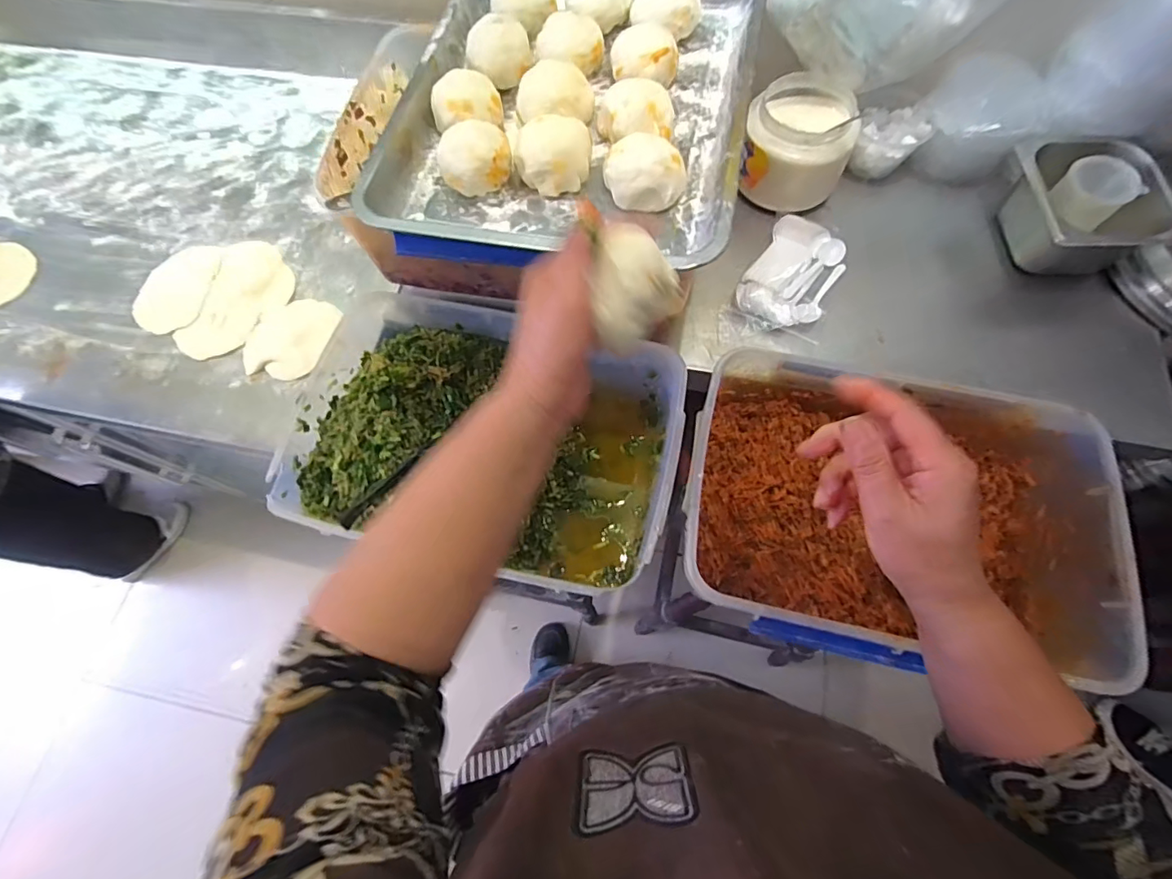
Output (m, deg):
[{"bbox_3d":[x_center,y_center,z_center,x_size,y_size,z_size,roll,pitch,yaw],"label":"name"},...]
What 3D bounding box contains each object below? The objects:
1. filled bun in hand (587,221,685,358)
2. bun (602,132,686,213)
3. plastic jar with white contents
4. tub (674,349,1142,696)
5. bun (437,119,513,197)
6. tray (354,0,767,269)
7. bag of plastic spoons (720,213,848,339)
[{"bbox_3d":[0.025,-0.090,0.301,0.045,0.046,0.061,39,75,15],"label":"filled bun in hand"},{"bbox_3d":[0.055,-0.252,0.475,0.074,0.039,0.069,-7,69,-1],"label":"bun"},{"bbox_3d":[0.290,-0.414,0.709,0.135,0.099,0.148,-1,69,2],"label":"plastic jar with white contents"},{"bbox_3d":[0.331,0.086,0.578,0.428,0.134,0.303,11,69,6],"label":"tub"},{"bbox_3d":[-0.106,-0.268,0.490,0.067,0.041,0.067,-16,69,-4],"label":"bun"},{"bbox_3d":[-0.004,-0.366,0.528,0.330,0.051,0.429,11,69,6],"label":"tray"},{"bbox_3d":[0.267,-0.208,0.672,0.105,0.033,0.206,30,73,13],"label":"bag of plastic spoons"}]

